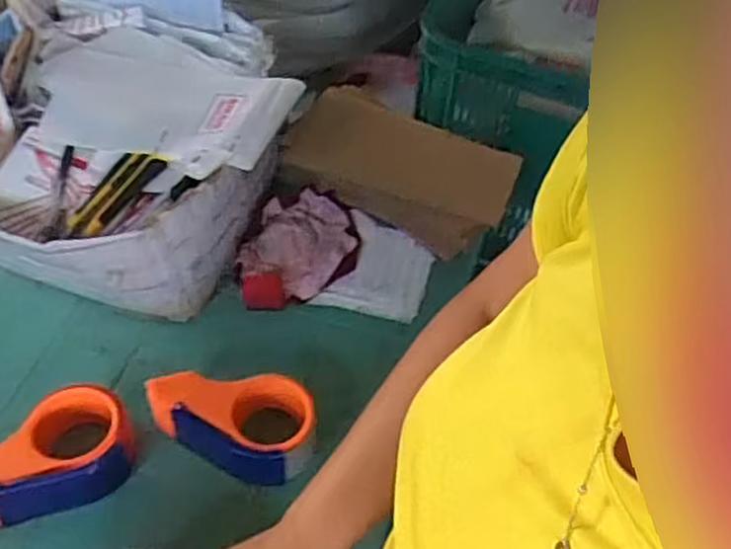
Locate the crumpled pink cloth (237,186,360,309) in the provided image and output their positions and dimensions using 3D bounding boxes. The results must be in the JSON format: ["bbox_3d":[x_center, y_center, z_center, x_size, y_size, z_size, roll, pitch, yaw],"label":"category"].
[{"bbox_3d":[-0.081,-0.043,0.888,0.140,0.032,0.145,-8,53,-10],"label":"crumpled pink cloth"}]

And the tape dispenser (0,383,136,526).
[{"bbox_3d":[-0.297,0.165,0.697,0.153,0.068,0.111,-9,53,-11],"label":"tape dispenser"}]

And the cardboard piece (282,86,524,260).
[{"bbox_3d":[0.043,-0.134,0.942,0.267,0.070,0.176,28,56,17],"label":"cardboard piece"}]

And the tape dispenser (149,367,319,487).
[{"bbox_3d":[-0.129,0.144,0.724,0.158,0.061,0.090,4,52,-1],"label":"tape dispenser"}]

